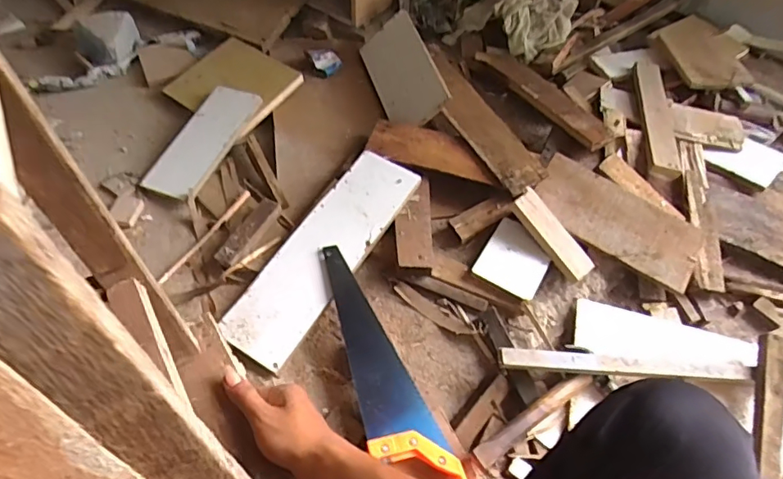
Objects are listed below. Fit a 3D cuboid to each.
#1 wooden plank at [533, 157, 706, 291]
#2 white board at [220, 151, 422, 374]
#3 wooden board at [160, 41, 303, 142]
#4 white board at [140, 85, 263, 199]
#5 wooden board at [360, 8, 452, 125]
[{"bbox_3d":[0.389,-0.036,0.912,0.286,0.021,0.123,33,81,8],"label":"wooden plank"},{"bbox_3d":[-0.109,0.014,0.862,0.127,0.011,0.399,29,65,16],"label":"white board"},{"bbox_3d":[-0.323,-0.318,1.098,0.247,0.020,0.197,35,72,24],"label":"wooden board"},{"bbox_3d":[-0.357,-0.185,0.999,0.117,0.016,0.250,17,67,17],"label":"white board"},{"bbox_3d":[0.021,-0.346,1.094,0.014,0.137,0.273,11,48,-48],"label":"wooden board"}]

